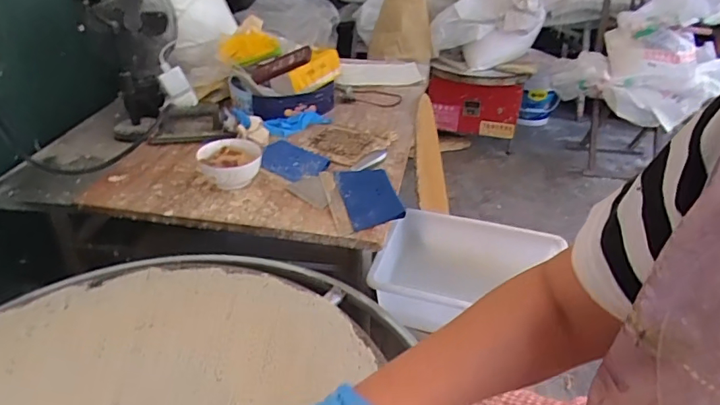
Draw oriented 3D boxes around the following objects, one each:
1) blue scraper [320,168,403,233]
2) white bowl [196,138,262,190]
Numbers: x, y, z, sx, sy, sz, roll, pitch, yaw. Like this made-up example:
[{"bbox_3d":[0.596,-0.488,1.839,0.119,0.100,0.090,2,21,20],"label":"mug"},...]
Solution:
[{"bbox_3d":[0.005,-0.014,0.910,0.122,0.016,0.191,-7,33,-13],"label":"blue scraper"},{"bbox_3d":[-0.245,-0.073,0.947,0.114,0.065,0.111,-6,33,-12],"label":"white bowl"}]

